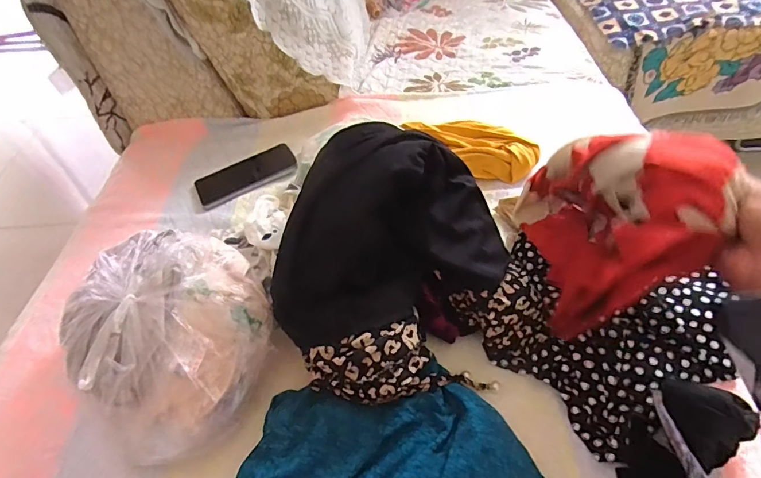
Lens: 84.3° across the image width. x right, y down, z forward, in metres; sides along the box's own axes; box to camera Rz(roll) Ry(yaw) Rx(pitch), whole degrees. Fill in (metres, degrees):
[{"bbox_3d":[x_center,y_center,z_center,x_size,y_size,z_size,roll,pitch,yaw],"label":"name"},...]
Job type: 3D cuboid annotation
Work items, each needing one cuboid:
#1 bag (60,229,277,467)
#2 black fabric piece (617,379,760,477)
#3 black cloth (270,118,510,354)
[{"bbox_3d":[-0.222,0.094,0.447,0.196,0.109,0.236,-36,56,-23],"label":"bag"},{"bbox_3d":[0.262,0.189,0.374,0.129,0.063,0.075,-38,57,-25],"label":"black fabric piece"},{"bbox_3d":[0.008,-0.008,0.428,0.248,0.154,0.149,-17,51,-10],"label":"black cloth"}]

